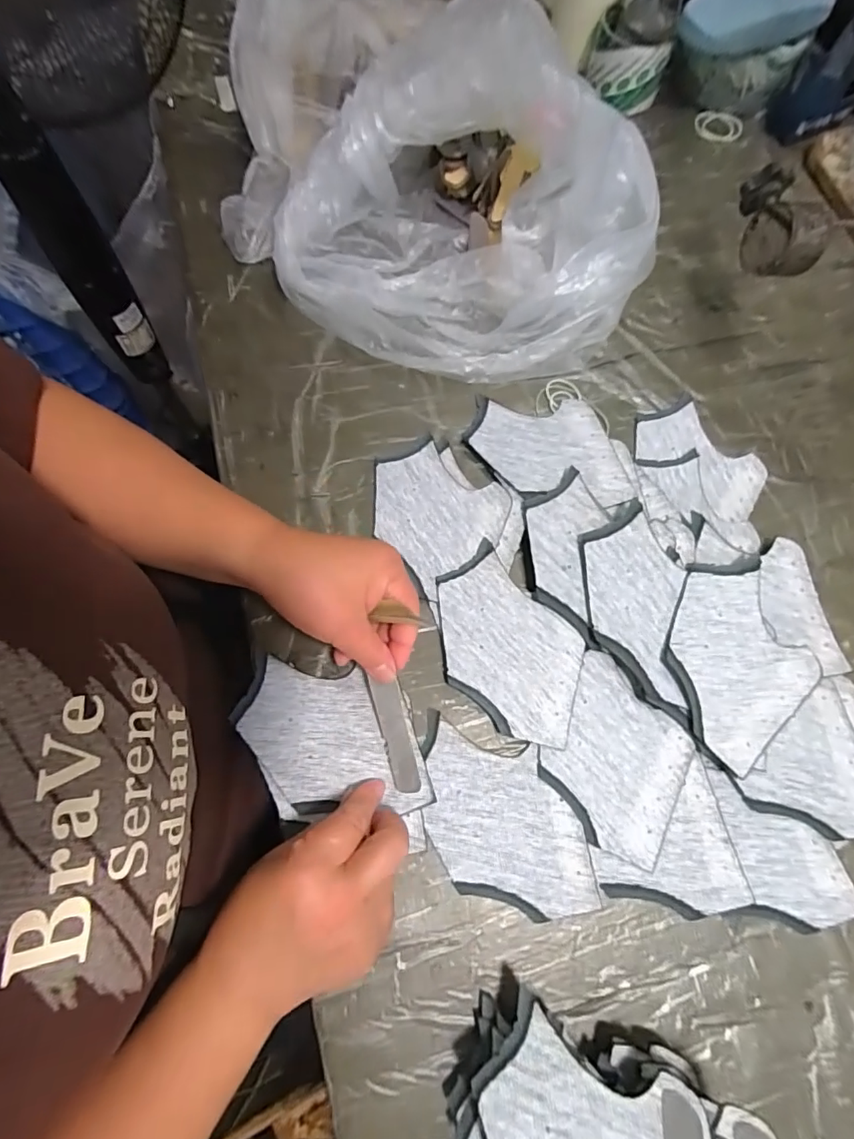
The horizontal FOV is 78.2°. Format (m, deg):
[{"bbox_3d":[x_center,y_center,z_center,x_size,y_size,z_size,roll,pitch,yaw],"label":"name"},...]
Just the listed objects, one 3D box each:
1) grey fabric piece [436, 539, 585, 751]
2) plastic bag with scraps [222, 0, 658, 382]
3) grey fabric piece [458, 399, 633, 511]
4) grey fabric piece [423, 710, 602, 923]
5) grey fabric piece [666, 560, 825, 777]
[{"bbox_3d":[0.057,0.055,0.373,0.085,0.008,0.132,-40,76,-15],"label":"grey fabric piece"},{"bbox_3d":[-0.018,-0.327,0.440,0.243,0.141,0.388,-42,77,-14],"label":"plastic bag with scraps"},{"bbox_3d":[0.098,-0.097,0.430,0.121,0.004,0.097,1,65,1],"label":"grey fabric piece"},{"bbox_3d":[0.053,0.163,0.341,0.114,0.004,0.096,11,70,2],"label":"grey fabric piece"},{"bbox_3d":[0.213,0.062,0.371,0.107,0.019,0.120,-27,73,-11],"label":"grey fabric piece"}]

